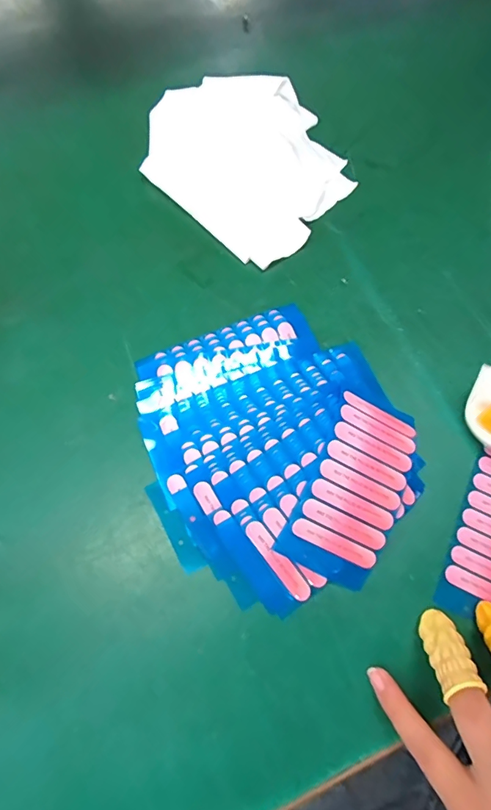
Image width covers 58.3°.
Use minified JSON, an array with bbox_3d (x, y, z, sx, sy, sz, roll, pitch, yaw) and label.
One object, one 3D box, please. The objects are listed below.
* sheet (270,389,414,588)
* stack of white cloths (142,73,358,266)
[{"bbox_3d":[0.063,0.048,0.252,0.053,0.012,0.101,29,79,-6],"label":"sheet"},{"bbox_3d":[0.001,-0.198,0.346,0.169,0.015,0.138,43,75,14],"label":"stack of white cloths"}]

